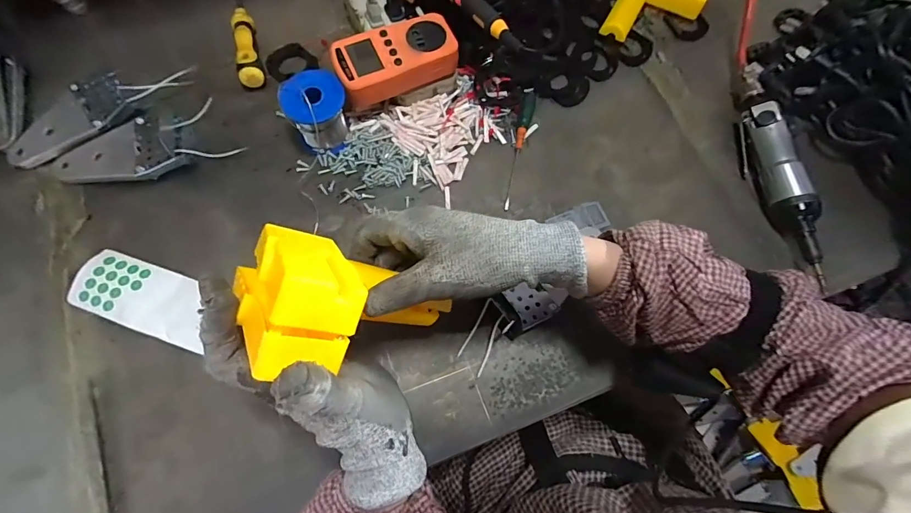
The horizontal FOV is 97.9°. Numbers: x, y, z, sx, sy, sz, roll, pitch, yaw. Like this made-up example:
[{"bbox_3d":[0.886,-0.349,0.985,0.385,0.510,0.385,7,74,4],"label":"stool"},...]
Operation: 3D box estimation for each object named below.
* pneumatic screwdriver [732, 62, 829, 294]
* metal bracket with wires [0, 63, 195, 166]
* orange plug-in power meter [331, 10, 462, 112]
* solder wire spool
[{"bbox_3d":[0.352,-0.104,0.442,0.041,0.048,0.260,1,72,-2],"label":"pneumatic screwdriver"},{"bbox_3d":[-0.393,-0.164,0.437,0.200,0.023,0.061,-38,77,-13],"label":"metal bracket with wires"},{"bbox_3d":[-0.062,-0.209,0.425,0.127,0.028,0.073,-18,74,-8],"label":"orange plug-in power meter"},{"bbox_3d":[-0.146,-0.154,0.424,0.063,0.062,0.063,-15,73,-7],"label":"solder wire spool"}]

